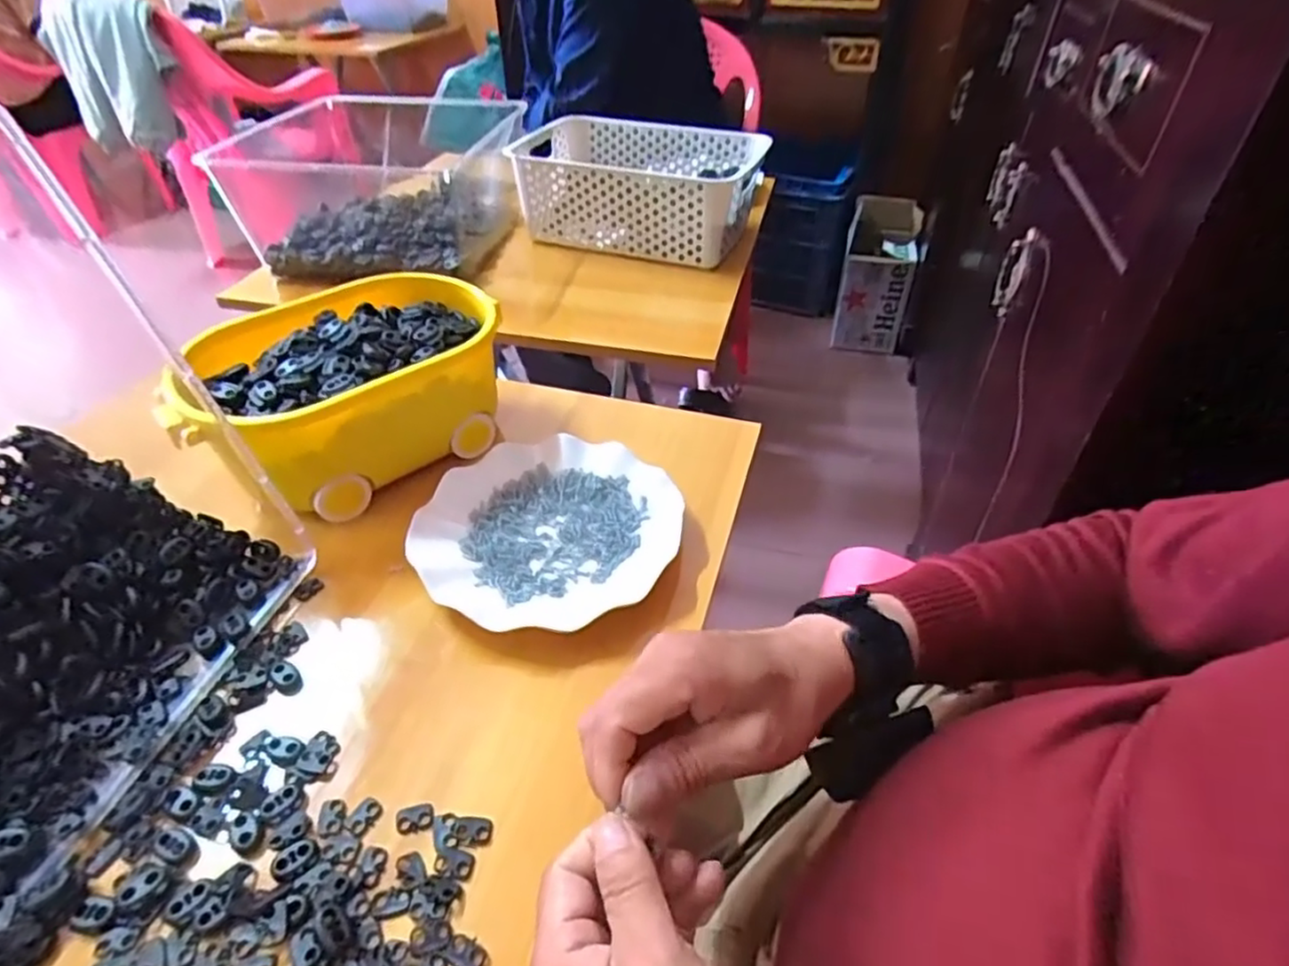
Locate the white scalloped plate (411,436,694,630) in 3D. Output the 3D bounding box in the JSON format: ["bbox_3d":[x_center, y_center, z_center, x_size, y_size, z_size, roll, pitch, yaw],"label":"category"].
[{"bbox_3d":[-0.069,0.030,0.482,0.180,0.024,0.176,0,41,0],"label":"white scalloped plate"}]

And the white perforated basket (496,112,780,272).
[{"bbox_3d":[-0.005,-0.398,0.896,0.291,0.111,0.214,13,43,15],"label":"white perforated basket"}]

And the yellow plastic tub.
[{"bbox_3d":[-0.230,-0.069,0.539,0.236,0.113,0.151,-30,49,-29],"label":"yellow plastic tub"}]

